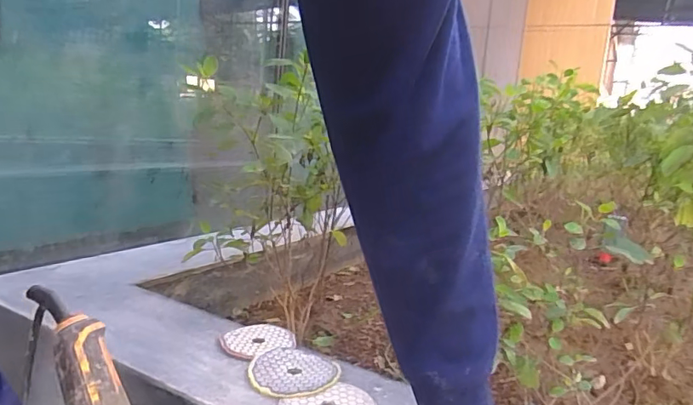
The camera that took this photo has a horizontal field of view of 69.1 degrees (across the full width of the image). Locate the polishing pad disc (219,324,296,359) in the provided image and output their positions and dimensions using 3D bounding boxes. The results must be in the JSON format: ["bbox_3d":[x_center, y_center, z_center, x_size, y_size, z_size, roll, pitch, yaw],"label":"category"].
[{"bbox_3d":[-0.099,0.155,0.569,0.078,0.010,0.068,2,8,-30],"label":"polishing pad disc"}]

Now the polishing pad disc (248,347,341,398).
[{"bbox_3d":[-0.052,0.169,0.503,0.087,0.009,0.090,6,7,-1],"label":"polishing pad disc"}]

